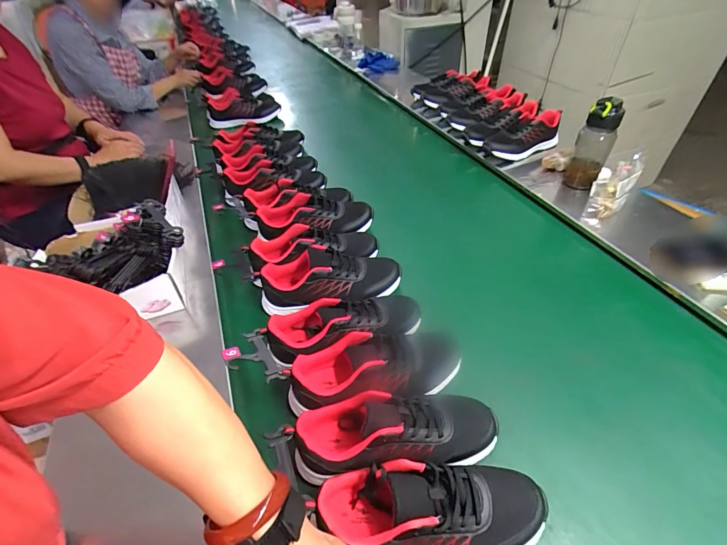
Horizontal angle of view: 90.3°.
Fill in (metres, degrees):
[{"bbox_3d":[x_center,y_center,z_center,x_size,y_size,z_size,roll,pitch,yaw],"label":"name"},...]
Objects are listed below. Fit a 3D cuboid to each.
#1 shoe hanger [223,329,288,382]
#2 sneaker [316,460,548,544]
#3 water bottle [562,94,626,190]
[{"bbox_3d":[-0.161,0.123,0.516,0.065,0.014,0.099,-11,42,-35],"label":"shoe hanger"},{"bbox_3d":[0.078,0.273,0.407,0.253,0.083,0.087,-1,40,-2],"label":"sneaker"},{"bbox_3d":[0.552,-0.302,0.874,0.080,0.217,0.061,24,48,27],"label":"water bottle"}]

